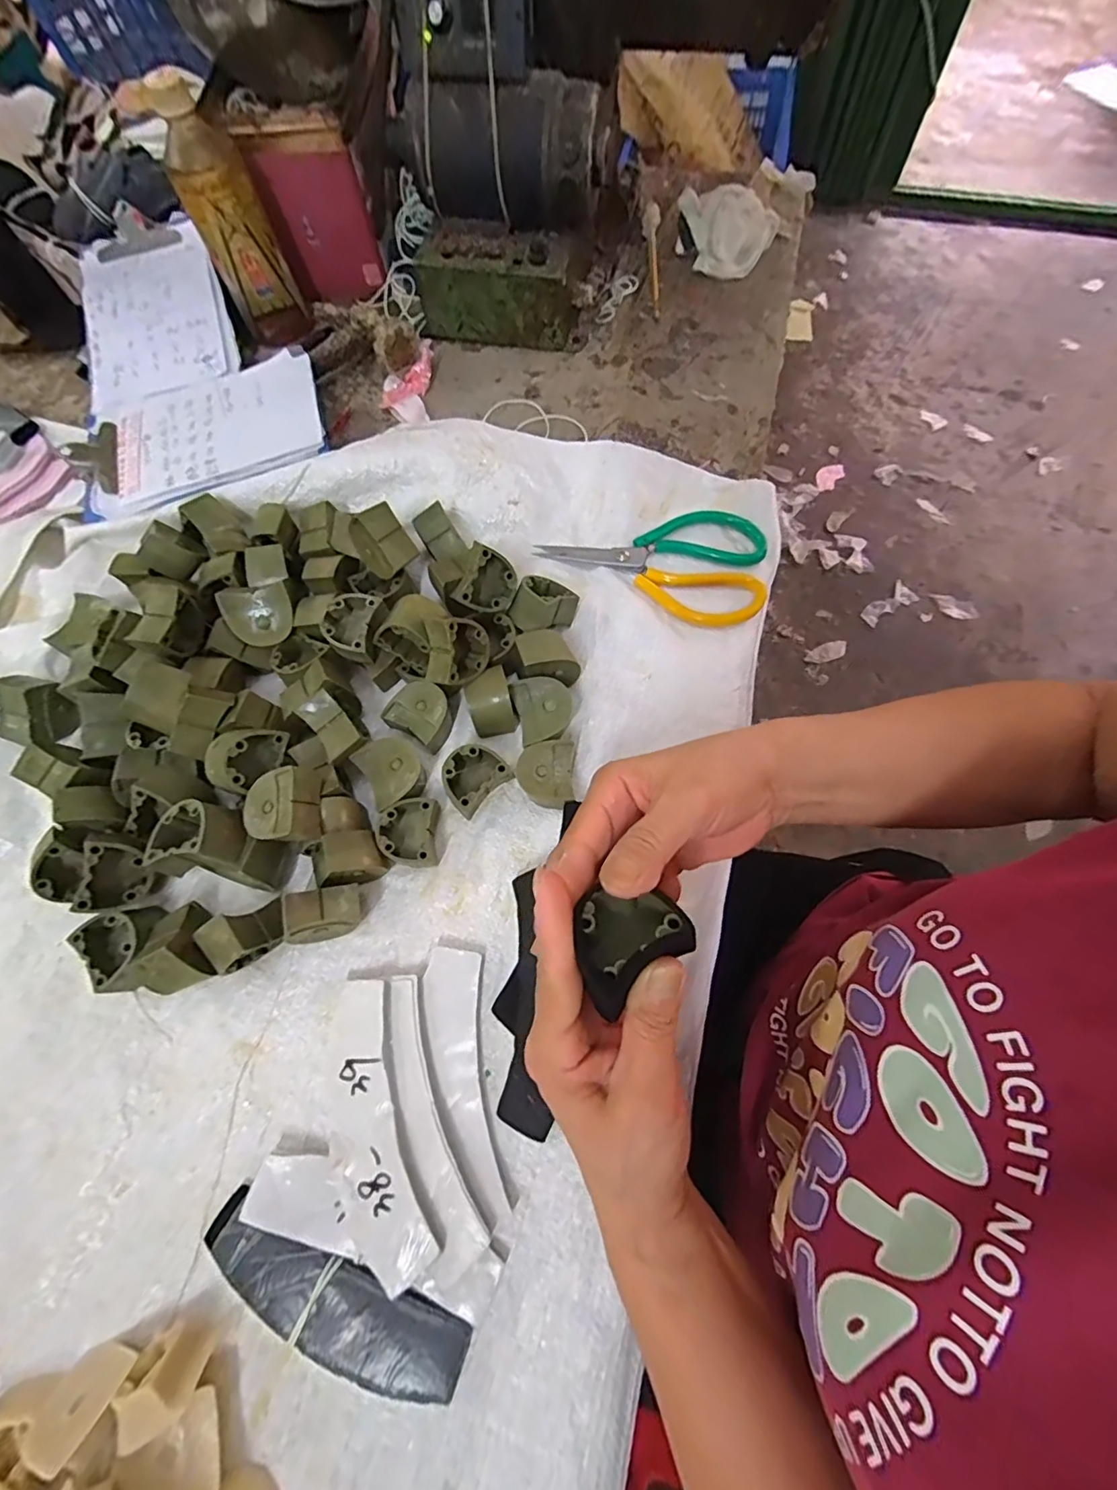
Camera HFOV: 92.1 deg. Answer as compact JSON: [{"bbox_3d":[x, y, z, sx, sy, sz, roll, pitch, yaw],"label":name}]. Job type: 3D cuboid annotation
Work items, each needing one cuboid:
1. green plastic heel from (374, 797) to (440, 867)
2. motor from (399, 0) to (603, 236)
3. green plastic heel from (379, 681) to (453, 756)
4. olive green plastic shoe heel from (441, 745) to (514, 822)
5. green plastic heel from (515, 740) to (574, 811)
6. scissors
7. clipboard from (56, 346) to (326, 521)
[{"bbox_3d":[-0.105,0.062,0.379,0.037,0.025,0.045,-1,71,-1],"label":"green plastic heel"},{"bbox_3d":[-0.042,-0.555,0.455,0.175,0.139,0.117,15,69,8],"label":"motor"},{"bbox_3d":[-0.104,-0.024,0.410,0.050,0.023,0.041,28,73,9],"label":"green plastic heel"},{"bbox_3d":[-0.061,0.024,0.390,0.038,0.029,0.046,42,76,13],"label":"olive green plastic shoe heel"},{"bbox_3d":[-0.010,0.023,0.390,0.039,0.025,0.049,-1,71,-1],"label":"green plastic heel"},{"bbox_3d":[0.087,-0.168,0.461,0.188,0.010,0.106,25,73,8],"label":"scissors"},{"bbox_3d":[-0.336,-0.293,0.502,0.225,0.018,0.152,-18,72,-6],"label":"clipboard"}]

